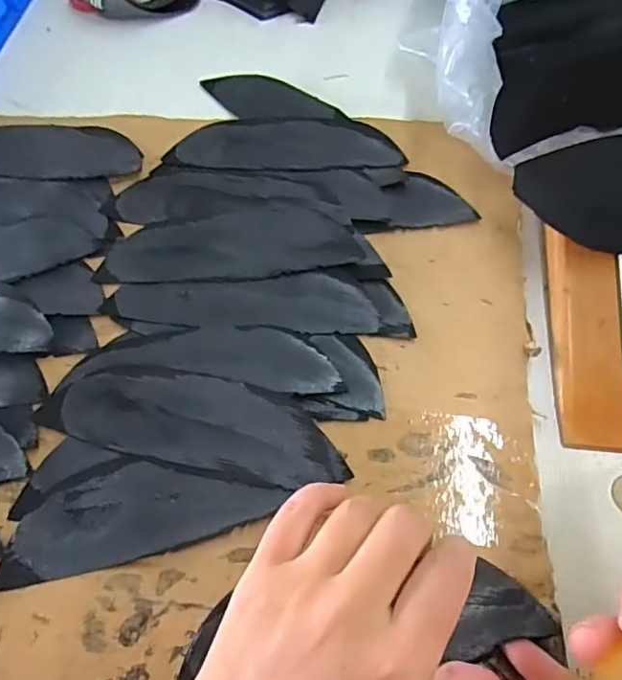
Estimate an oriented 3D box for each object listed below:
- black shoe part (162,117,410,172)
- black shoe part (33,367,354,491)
[{"bbox_3d":[-0.016,-0.130,0.371,0.149,0.004,0.055,3,58,6],"label":"black shoe part"},{"bbox_3d":[-0.058,0.040,0.280,0.152,0.005,0.047,11,64,8],"label":"black shoe part"}]

